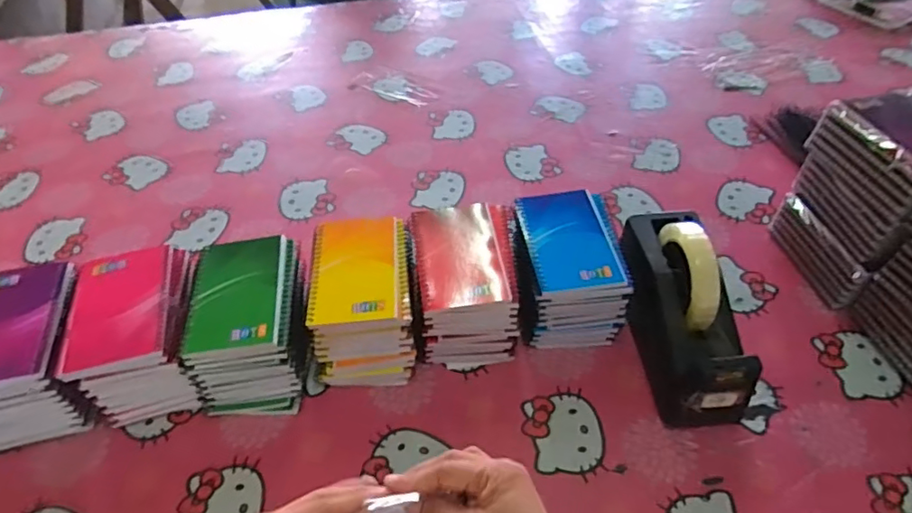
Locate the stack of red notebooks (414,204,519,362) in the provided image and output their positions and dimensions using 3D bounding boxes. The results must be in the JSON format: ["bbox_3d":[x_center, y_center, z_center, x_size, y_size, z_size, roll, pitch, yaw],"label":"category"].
[{"bbox_3d":[0.010,0.030,0.596,0.100,0.107,0.132,-3,49,-2],"label":"stack of red notebooks"}]

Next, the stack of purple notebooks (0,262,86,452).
[{"bbox_3d":[-0.411,0.099,0.546,0.108,0.116,0.139,-12,49,-9],"label":"stack of purple notebooks"}]

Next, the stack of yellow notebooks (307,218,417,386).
[{"bbox_3d":[-0.095,0.047,0.584,0.101,0.109,0.142,-4,49,-3],"label":"stack of yellow notebooks"}]

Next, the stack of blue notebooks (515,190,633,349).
[{"bbox_3d":[0.115,0.015,0.609,0.111,0.107,0.136,-1,49,0],"label":"stack of blue notebooks"}]

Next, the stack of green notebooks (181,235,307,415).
[{"bbox_3d":[-0.201,0.070,0.569,0.098,0.109,0.141,-2,49,-1],"label":"stack of green notebooks"}]

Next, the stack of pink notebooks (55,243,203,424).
[{"bbox_3d":[-0.305,0.077,0.559,0.097,0.118,0.134,-9,50,-7],"label":"stack of pink notebooks"}]

